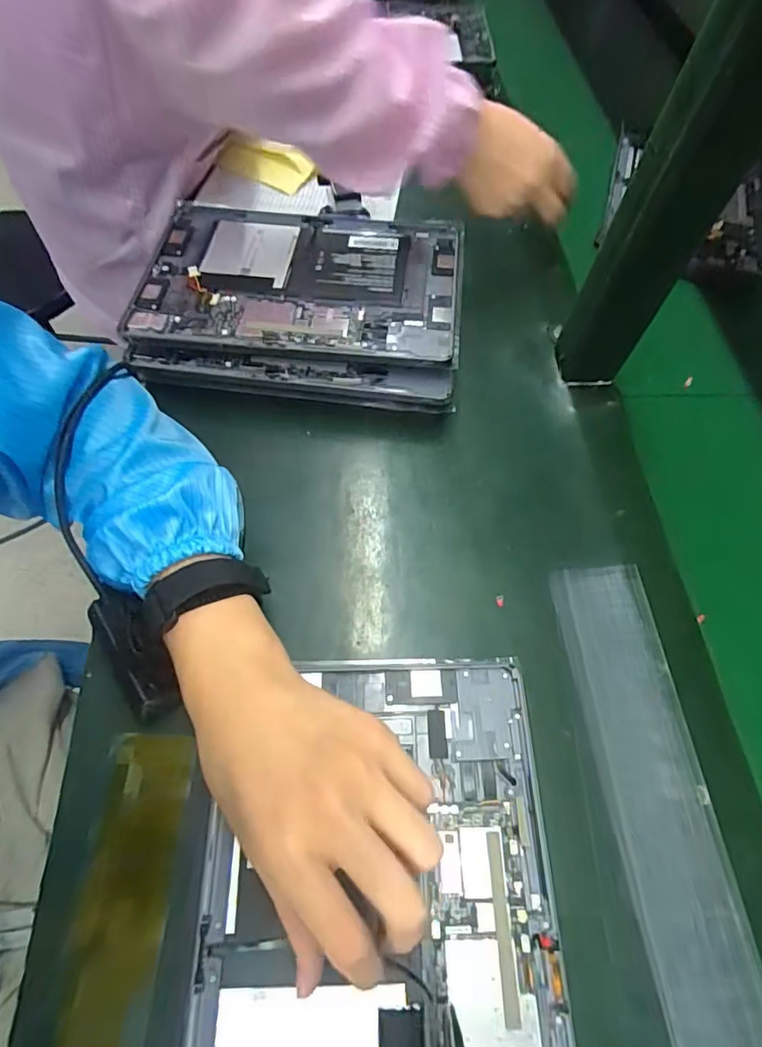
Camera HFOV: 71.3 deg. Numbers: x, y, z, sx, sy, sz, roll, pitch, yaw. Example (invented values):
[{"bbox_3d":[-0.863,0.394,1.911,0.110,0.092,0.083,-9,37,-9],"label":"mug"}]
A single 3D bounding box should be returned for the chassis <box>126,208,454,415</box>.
[{"bbox_3d":[-0.067,-0.185,0.448,0.260,0.041,0.195,6,62,4],"label":"chassis"}]

